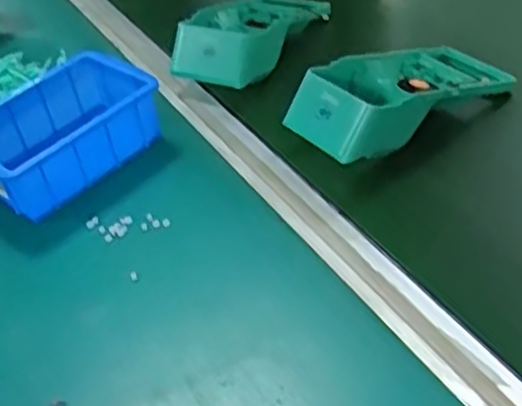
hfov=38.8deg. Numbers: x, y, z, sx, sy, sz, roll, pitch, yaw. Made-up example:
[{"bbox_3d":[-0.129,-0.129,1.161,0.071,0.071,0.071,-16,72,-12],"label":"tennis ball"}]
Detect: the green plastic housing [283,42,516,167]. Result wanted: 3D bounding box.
[{"bbox_3d":[0.108,-0.090,0.592,0.180,0.054,0.093,-29,43,-20],"label":"green plastic housing"}]

